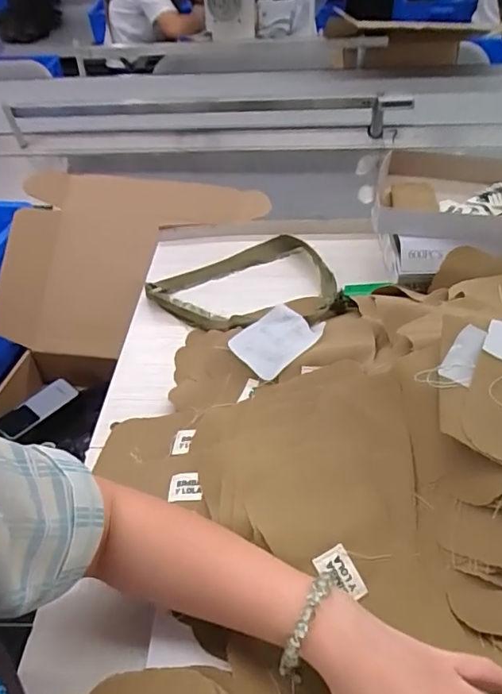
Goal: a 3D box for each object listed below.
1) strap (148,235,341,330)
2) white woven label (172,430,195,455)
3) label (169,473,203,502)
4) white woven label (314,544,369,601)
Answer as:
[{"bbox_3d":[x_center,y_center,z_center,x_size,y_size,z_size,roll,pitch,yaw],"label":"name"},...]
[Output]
[{"bbox_3d":[0.009,-0.079,0.690,0.221,0.036,0.208,-2,45,2],"label":"strap"},{"bbox_3d":[-0.067,0.094,0.519,0.018,0.004,0.026,5,64,22],"label":"white woven label"},{"bbox_3d":[-0.060,0.129,0.481,0.032,0.004,0.027,-10,55,16],"label":"label"},{"bbox_3d":[0.066,0.172,0.393,0.027,0.004,0.039,-22,70,-17],"label":"white woven label"}]

